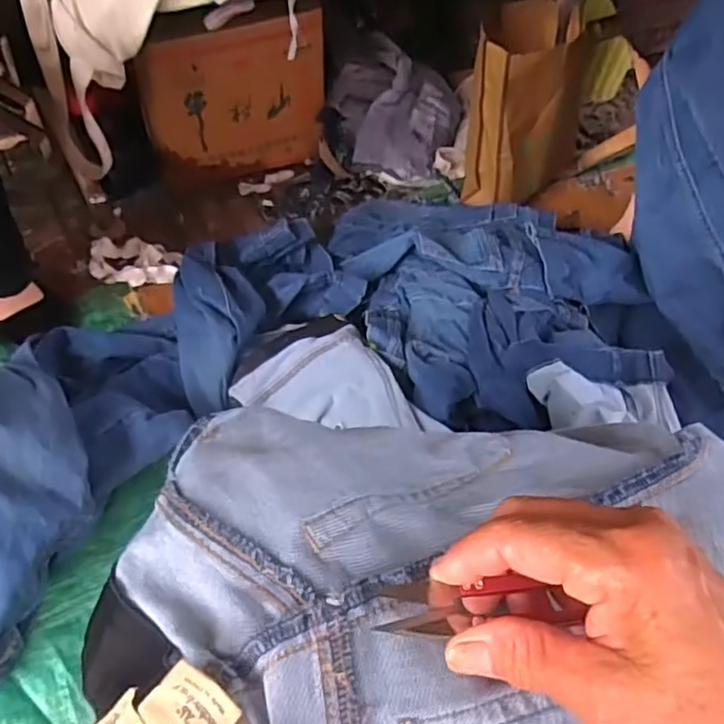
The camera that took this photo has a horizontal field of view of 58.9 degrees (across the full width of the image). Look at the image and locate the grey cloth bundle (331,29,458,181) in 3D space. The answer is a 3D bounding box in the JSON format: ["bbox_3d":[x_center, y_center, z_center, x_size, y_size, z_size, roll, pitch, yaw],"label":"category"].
[{"bbox_3d":[0.068,-0.489,1.222,0.223,0.159,0.226,18,50,10],"label":"grey cloth bundle"}]

